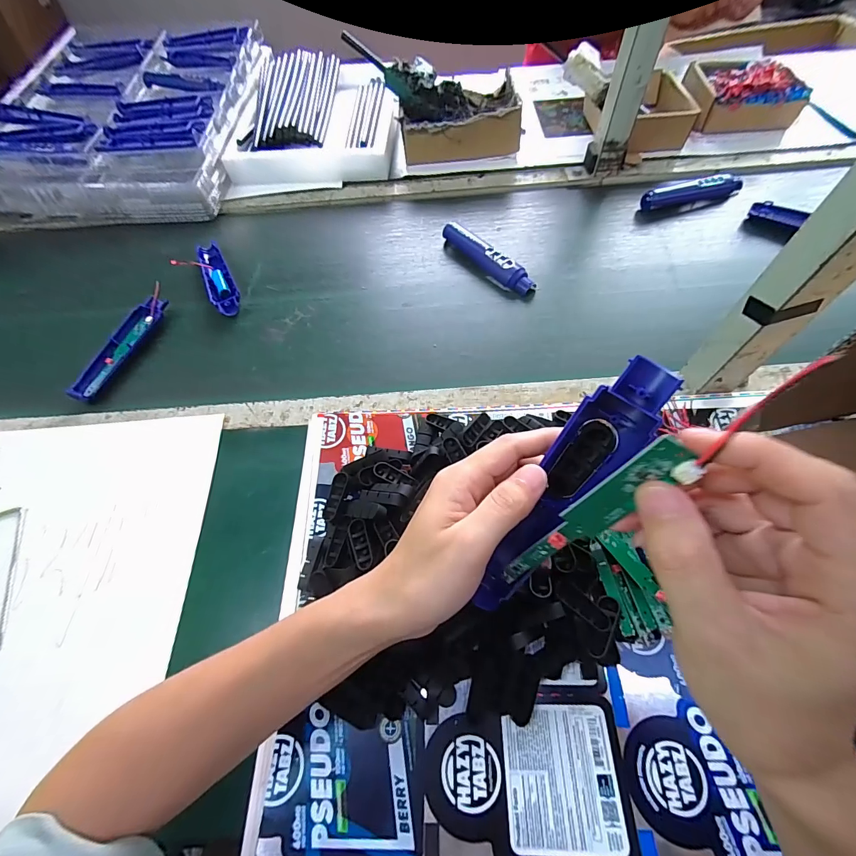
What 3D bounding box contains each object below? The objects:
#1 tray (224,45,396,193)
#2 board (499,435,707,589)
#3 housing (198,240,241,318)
[{"bbox_3d":[-0.210,-0.614,0.773,0.301,0.094,0.391,-3,61,1],"label":"tray"},{"bbox_3d":[0.074,0.050,0.193,0.019,0.131,0.008,34,42,2],"label":"board"},{"bbox_3d":[-0.313,-0.221,0.585,0.039,0.021,0.156,-26,60,-12],"label":"housing"}]

